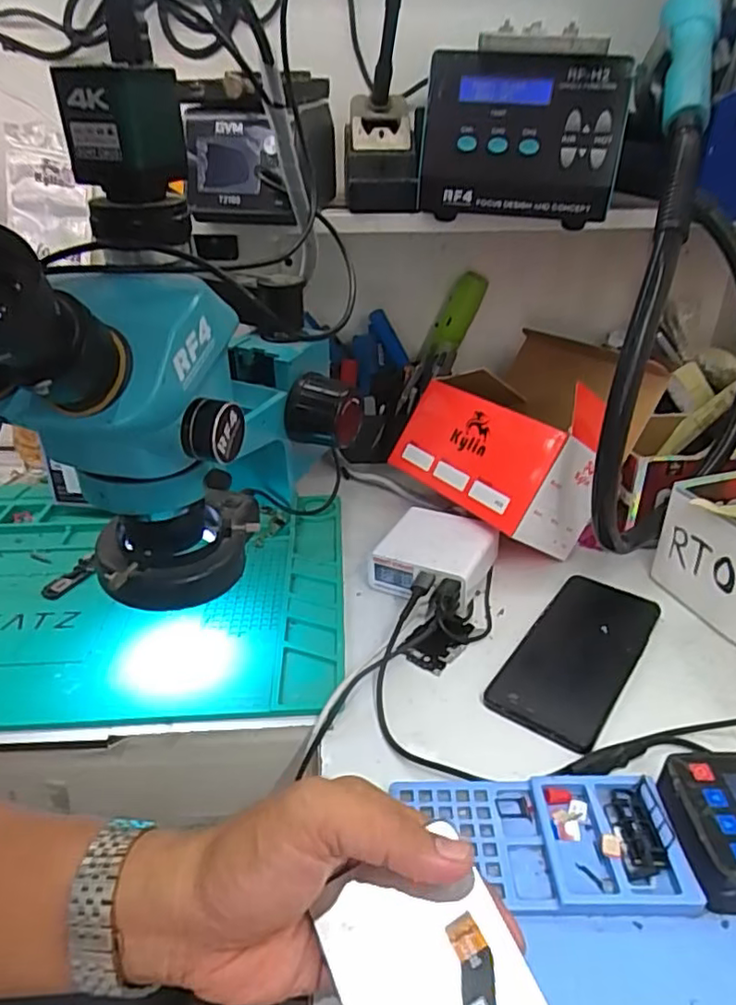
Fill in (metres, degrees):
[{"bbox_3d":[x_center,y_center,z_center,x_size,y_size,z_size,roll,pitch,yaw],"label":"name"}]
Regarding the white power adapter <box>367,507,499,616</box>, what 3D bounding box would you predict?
[{"bbox_3d":[0.057,0.046,0.540,0.090,0.041,0.087,17,34,29],"label":"white power adapter"}]

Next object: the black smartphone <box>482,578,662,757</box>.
[{"bbox_3d":[0.157,0.111,0.465,0.076,0.010,0.173,19,35,31],"label":"black smartphone"}]

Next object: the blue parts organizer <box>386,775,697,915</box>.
[{"bbox_3d":[0.090,0.178,0.330,0.138,0.014,0.070,0,30,1],"label":"blue parts organizer"}]

